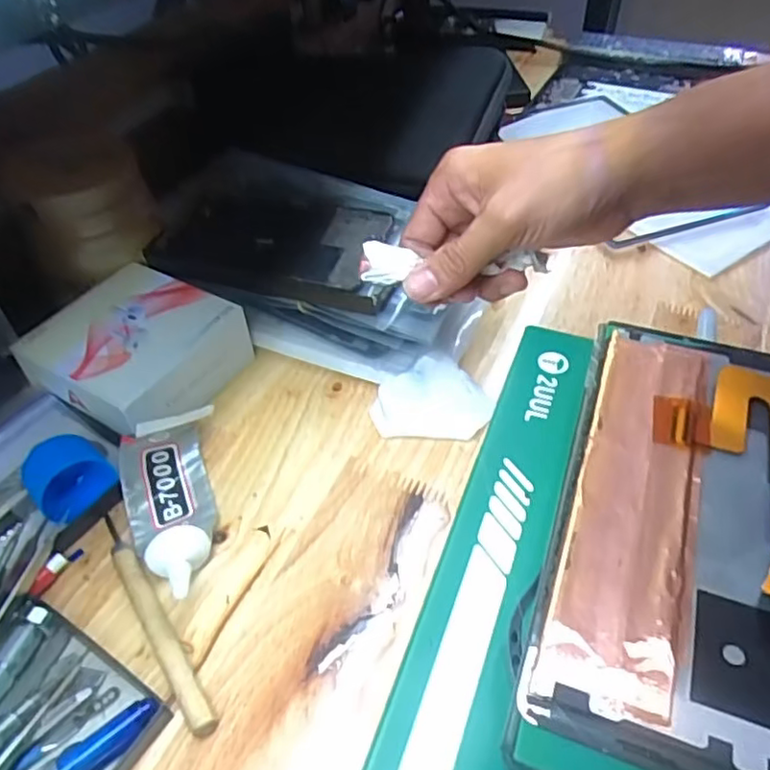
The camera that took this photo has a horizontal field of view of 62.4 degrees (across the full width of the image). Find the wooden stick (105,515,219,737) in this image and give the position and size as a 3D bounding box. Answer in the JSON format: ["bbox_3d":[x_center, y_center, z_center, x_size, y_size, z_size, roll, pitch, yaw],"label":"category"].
[{"bbox_3d":[-0.111,0.109,0.304,0.011,0.009,0.126,-28,51,-22],"label":"wooden stick"}]

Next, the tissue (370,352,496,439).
[{"bbox_3d":[0.029,0.007,0.387,0.070,0.023,0.049,1,46,3],"label":"tissue"}]

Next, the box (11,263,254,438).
[{"bbox_3d":[-0.151,-0.016,0.398,0.103,0.051,0.103,22,51,22],"label":"box"}]

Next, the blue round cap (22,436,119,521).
[{"bbox_3d":[-0.168,0.050,0.339,0.033,0.035,0.039,34,56,30],"label":"blue round cap"}]

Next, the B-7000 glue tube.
[{"bbox_3d":[-0.117,0.059,0.340,0.045,0.026,0.117,-9,47,-6],"label":"B-7000 glue tube"}]

